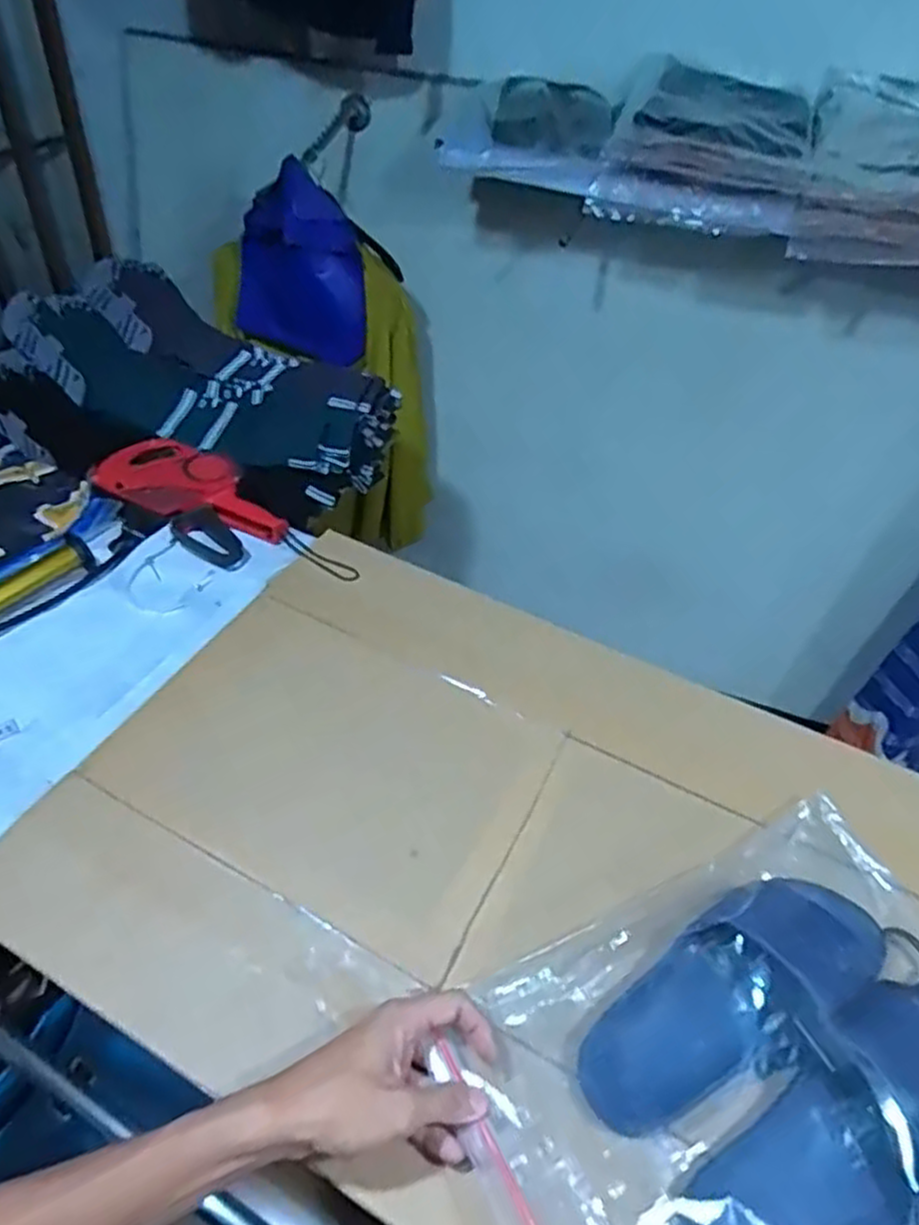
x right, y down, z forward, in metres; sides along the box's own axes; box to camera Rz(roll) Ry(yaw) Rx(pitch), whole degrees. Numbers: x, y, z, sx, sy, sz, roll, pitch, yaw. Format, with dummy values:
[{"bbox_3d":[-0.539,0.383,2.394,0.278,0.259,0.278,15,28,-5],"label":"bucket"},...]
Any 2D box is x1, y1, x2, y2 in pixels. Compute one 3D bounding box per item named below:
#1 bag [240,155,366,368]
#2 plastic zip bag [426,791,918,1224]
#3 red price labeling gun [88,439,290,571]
[{"bbox_3d":[-0.309,-0.658,1.448,0.242,0.348,0.127,-3,47,-9],"label":"bag"},{"bbox_3d":[0.206,0.302,0.485,0.379,0.061,0.276,-18,51,-22],"label":"plastic zip bag"},{"bbox_3d":[-0.314,-0.133,0.880,0.220,0.058,0.110,21,48,14],"label":"red price labeling gun"}]

